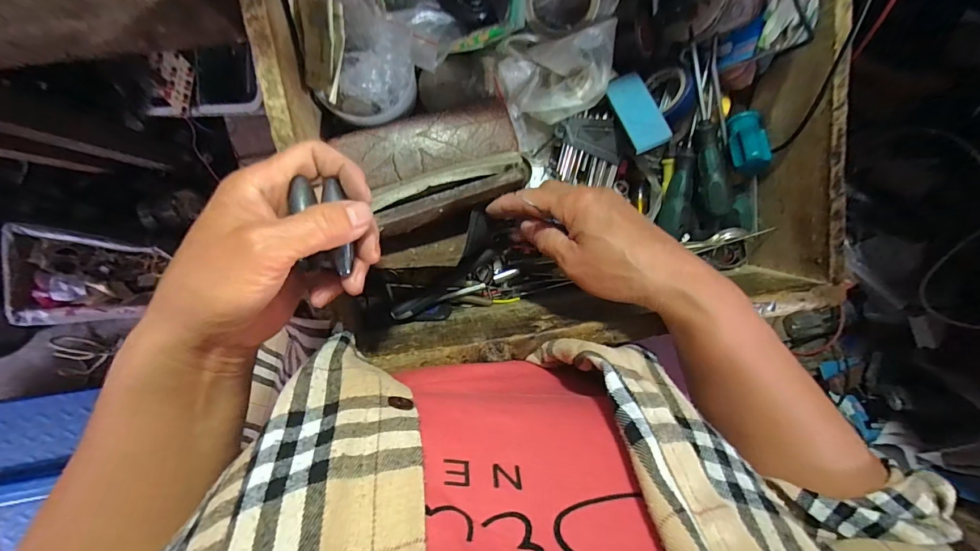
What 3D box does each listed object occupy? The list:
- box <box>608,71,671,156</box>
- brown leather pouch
[{"bbox_3d":[0.122,-0.135,0.345,0.029,0.009,0.069,-19,75,-4],"label":"box"},{"bbox_3d":[-0.038,-0.082,0.323,0.129,0.043,0.091,-16,98,-4],"label":"brown leather pouch"}]

